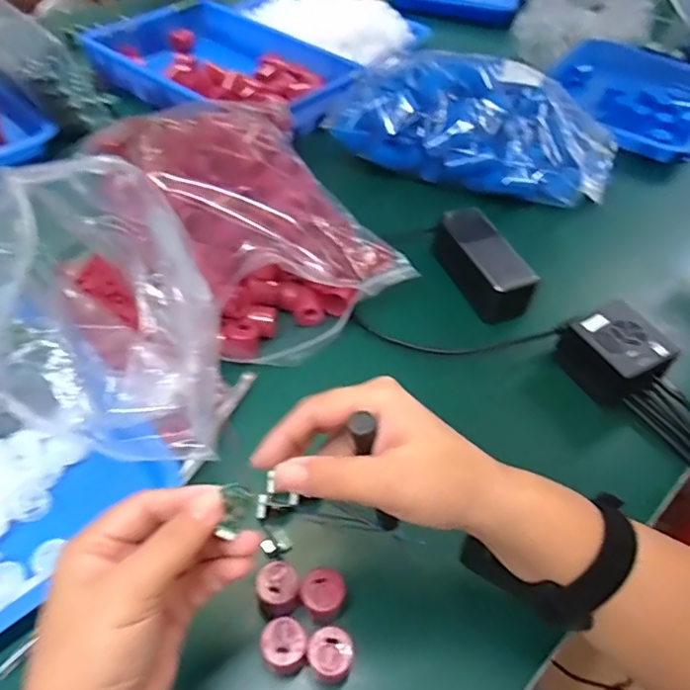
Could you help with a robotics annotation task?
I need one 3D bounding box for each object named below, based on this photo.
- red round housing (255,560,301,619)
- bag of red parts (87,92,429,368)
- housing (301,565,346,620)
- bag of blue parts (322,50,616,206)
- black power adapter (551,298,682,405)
[{"bbox_3d":[-0.045,0.169,0.379,0.028,0.029,0.031,-22,56,-22],"label":"red round housing"},{"bbox_3d":[-0.111,-0.151,0.587,0.226,0.094,0.356,-21,55,-21],"label":"bag of red parts"},{"bbox_3d":[-0.016,0.172,0.377,0.028,0.027,0.034,5,50,-1],"label":"housing"},{"bbox_3d":[0.165,-0.282,0.707,0.342,0.102,0.174,17,51,8],"label":"bag of blue parts"},{"bbox_3d":[0.252,0.006,0.522,0.074,0.043,0.081,-19,55,-20],"label":"black power adapter"}]

